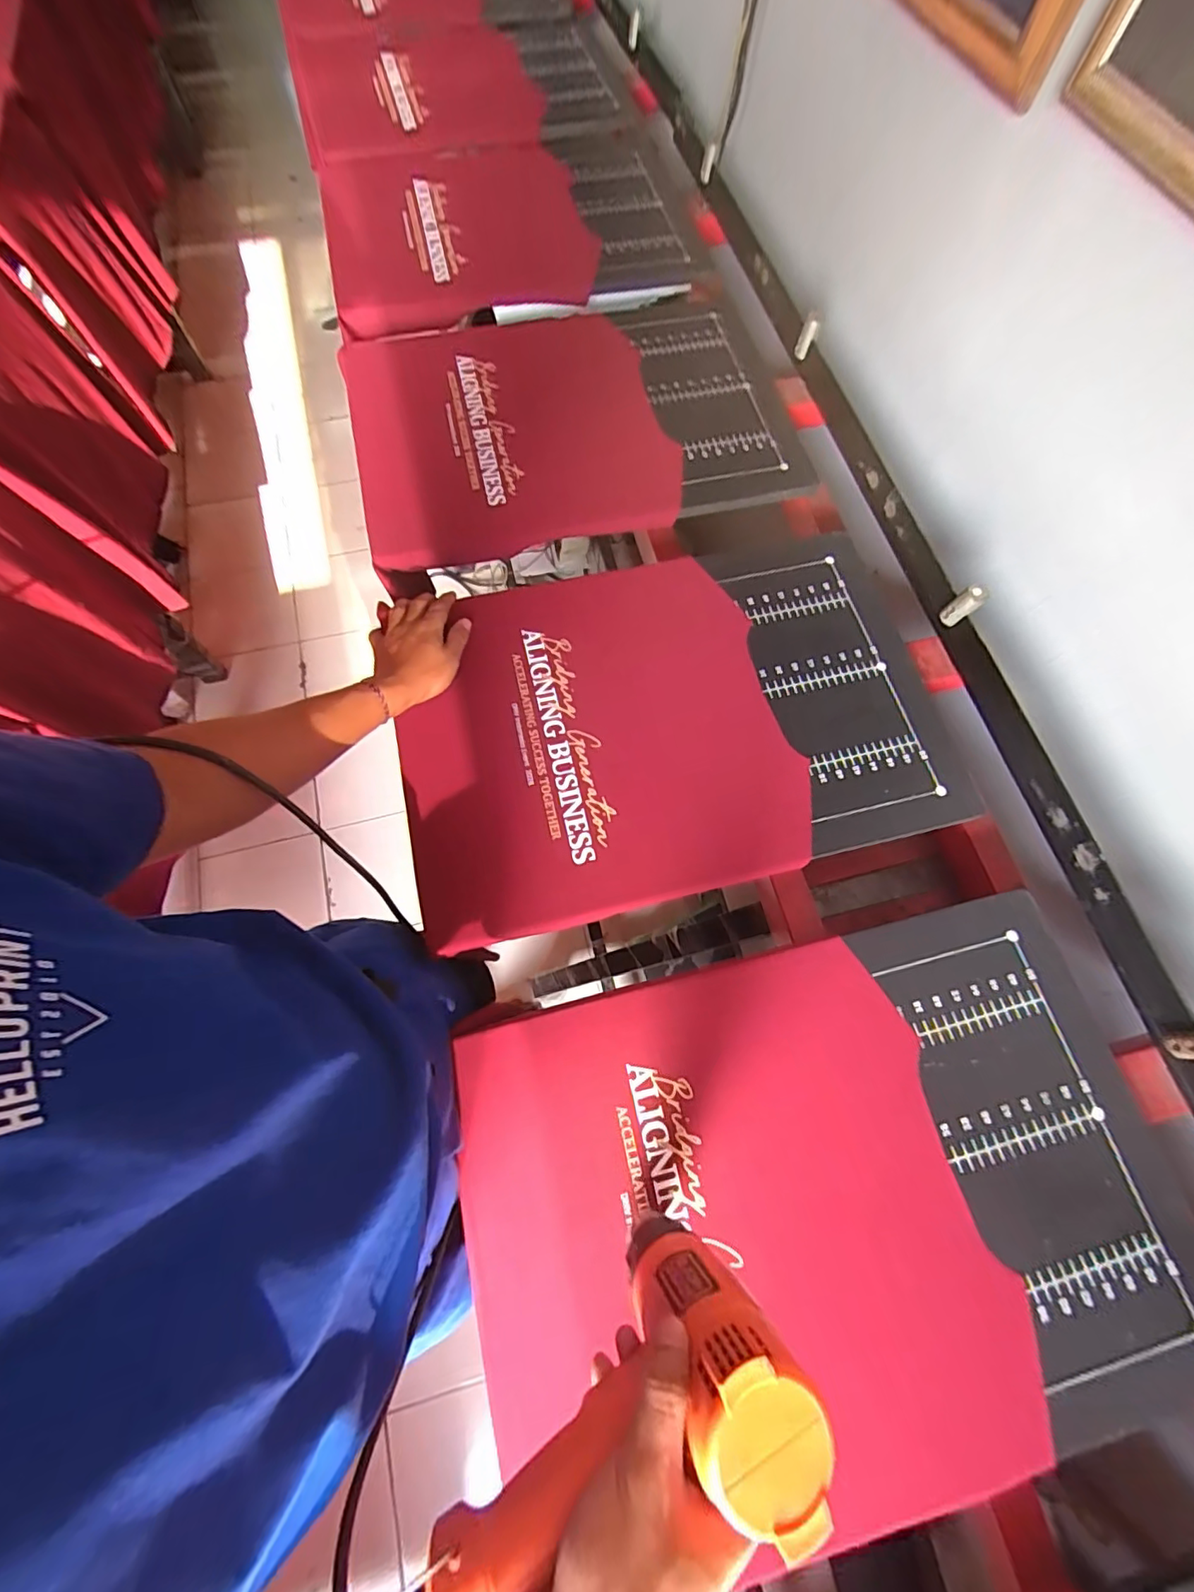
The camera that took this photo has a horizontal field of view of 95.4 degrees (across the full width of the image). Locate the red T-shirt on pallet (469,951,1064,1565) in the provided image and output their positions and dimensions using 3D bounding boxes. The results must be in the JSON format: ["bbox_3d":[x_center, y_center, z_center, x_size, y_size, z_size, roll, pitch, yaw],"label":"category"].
[{"bbox_3d":[0.106,0.353,0.445,0.406,0.018,0.385,-13,72,-6],"label":"red T-shirt on pallet"}]

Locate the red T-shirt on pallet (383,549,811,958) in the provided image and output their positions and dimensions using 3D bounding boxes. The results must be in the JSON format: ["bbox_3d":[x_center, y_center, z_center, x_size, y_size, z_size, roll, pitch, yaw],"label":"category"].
[{"bbox_3d":[-0.002,-0.075,0.594,0.405,0.029,0.393,-12,72,-5],"label":"red T-shirt on pallet"}]

